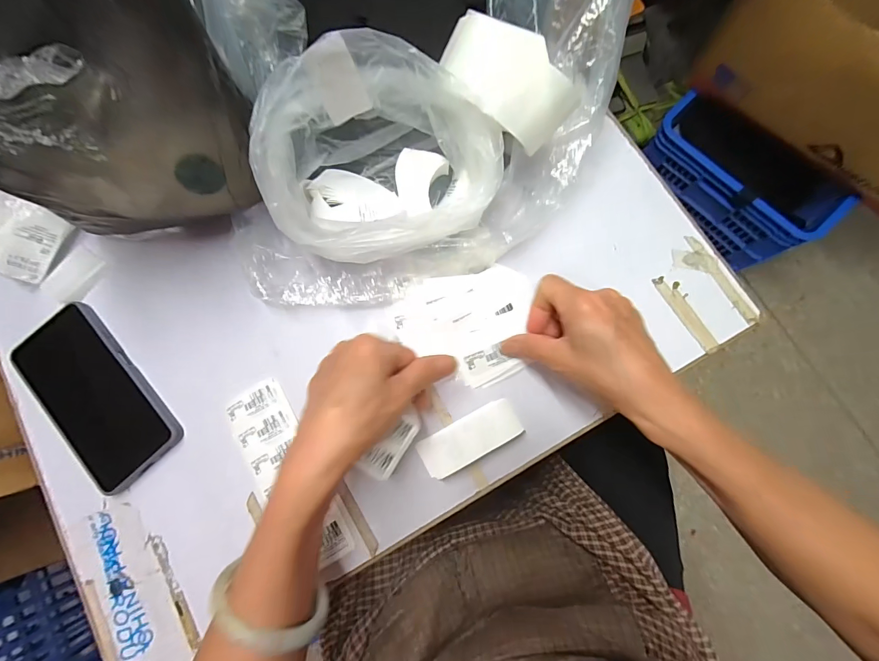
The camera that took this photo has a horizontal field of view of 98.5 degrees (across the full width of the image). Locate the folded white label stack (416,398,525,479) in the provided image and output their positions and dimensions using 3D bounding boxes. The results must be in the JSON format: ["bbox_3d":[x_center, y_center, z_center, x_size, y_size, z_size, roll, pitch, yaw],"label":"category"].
[{"bbox_3d":[0.025,0.089,0.313,0.085,0.014,0.035,-29,81,-2],"label":"folded white label stack"}]

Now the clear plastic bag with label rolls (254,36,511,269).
[{"bbox_3d":[-0.037,-0.117,0.281,0.155,0.120,0.110,-15,81,0],"label":"clear plastic bag with label rolls"}]

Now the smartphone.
[{"bbox_3d":[-0.307,0.059,0.335,0.079,0.014,0.164,-43,82,-4],"label":"smartphone"}]

